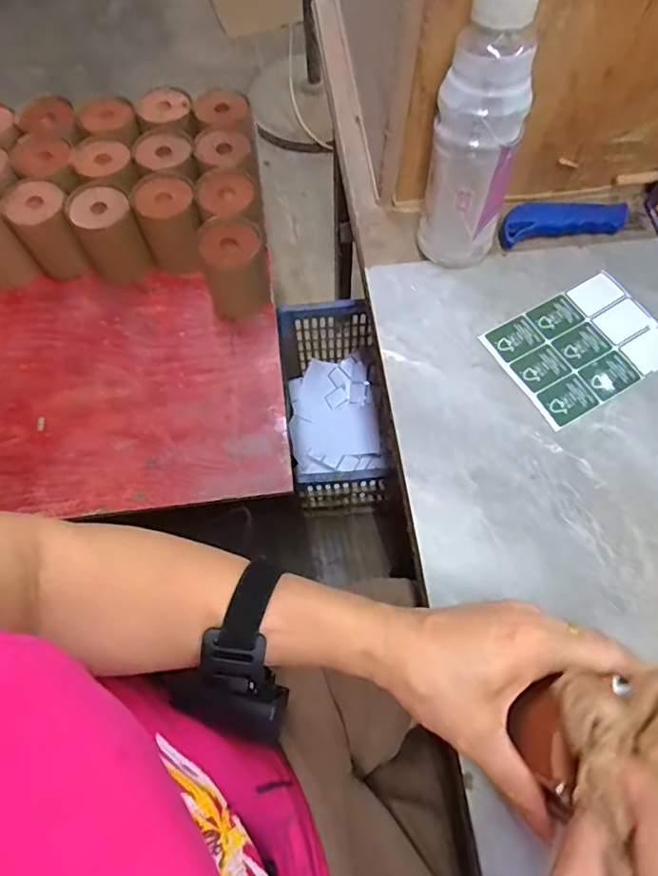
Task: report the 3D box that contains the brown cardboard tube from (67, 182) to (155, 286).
[{"bbox_3d":[-0.315,-0.293,0.763,0.083,0.106,0.085,-26,70,-9],"label":"brown cardboard tube"}]

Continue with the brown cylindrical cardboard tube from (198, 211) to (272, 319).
[{"bbox_3d":[-0.135,-0.247,0.744,0.086,0.121,0.096,-20,69,-7],"label":"brown cylindrical cardboard tube"}]

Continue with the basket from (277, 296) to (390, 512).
[{"bbox_3d":[-0.006,-0.060,1.043,0.155,0.235,0.345,-8,68,-2],"label":"basket"}]

